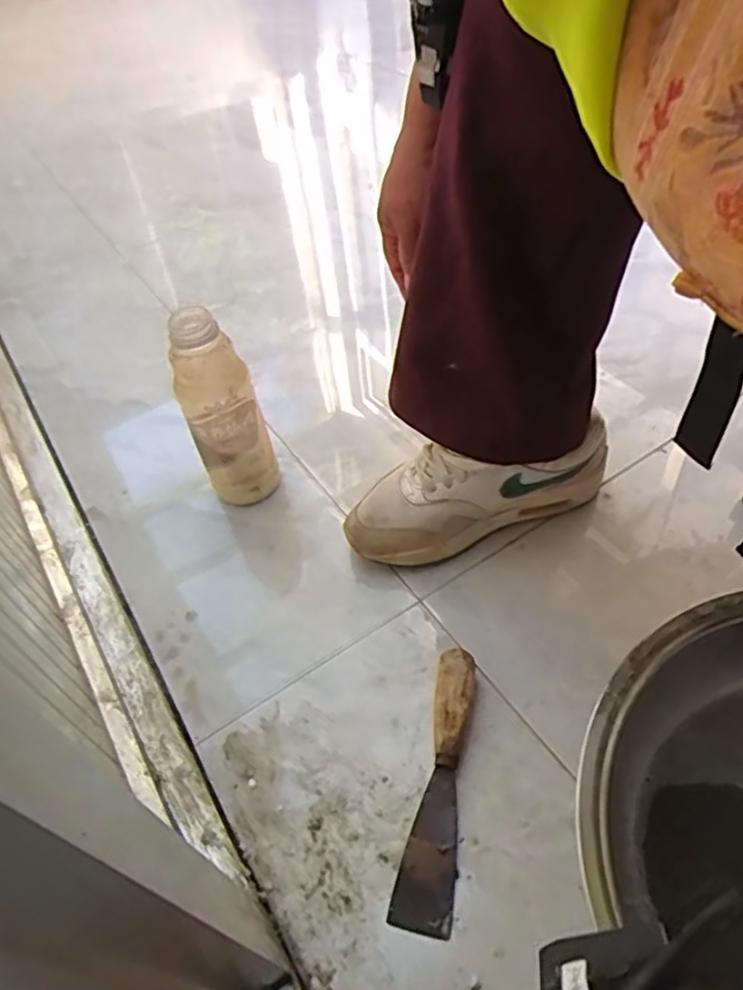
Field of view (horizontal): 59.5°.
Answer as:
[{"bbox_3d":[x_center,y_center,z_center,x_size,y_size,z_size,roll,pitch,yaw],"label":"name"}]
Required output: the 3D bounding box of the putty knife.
[{"bbox_3d":[0.049,0.192,0.441,0.036,0.025,0.176,8,50,14],"label":"putty knife"}]

